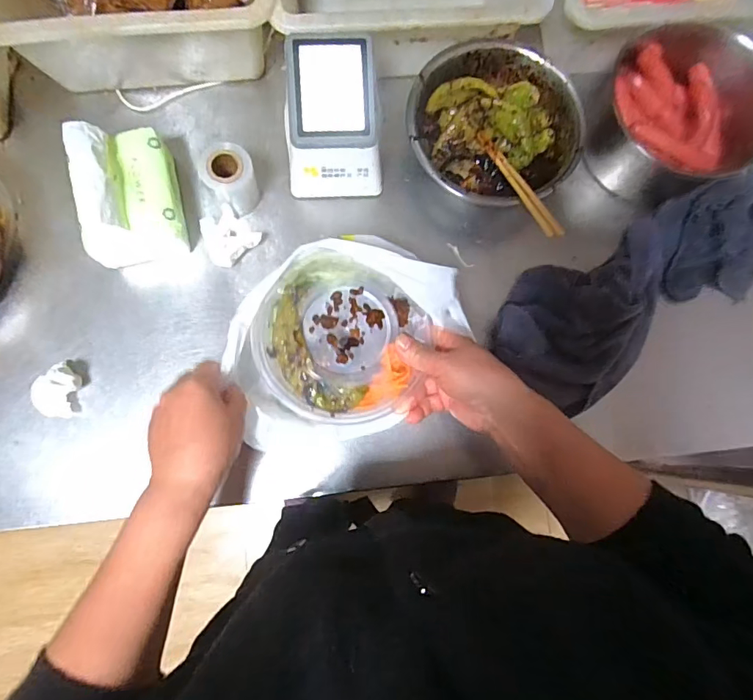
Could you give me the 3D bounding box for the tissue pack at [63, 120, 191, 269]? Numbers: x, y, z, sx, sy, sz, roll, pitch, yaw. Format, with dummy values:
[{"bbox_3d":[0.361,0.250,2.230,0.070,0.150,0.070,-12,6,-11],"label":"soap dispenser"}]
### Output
[{"bbox_3d":[-0.246,-0.153,0.468,0.093,0.101,0.126,-13,83,-5],"label":"tissue pack"}]

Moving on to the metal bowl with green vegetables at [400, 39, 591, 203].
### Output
[{"bbox_3d":[0.123,-0.240,0.523,0.180,0.069,0.169,0,82,-3],"label":"metal bowl with green vegetables"}]

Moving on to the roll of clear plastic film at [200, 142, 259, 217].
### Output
[{"bbox_3d":[-0.151,-0.175,0.496,0.049,0.077,0.046,0,84,-4],"label":"roll of clear plastic film"}]

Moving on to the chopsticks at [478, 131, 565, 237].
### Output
[{"bbox_3d":[0.144,-0.175,0.489,0.015,0.011,0.181,-14,54,-5],"label":"chopsticks"}]

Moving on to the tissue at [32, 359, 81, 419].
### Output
[{"bbox_3d":[-0.324,0.039,0.474,0.042,0.031,0.054,21,83,-1],"label":"tissue"}]

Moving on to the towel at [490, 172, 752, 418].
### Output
[{"bbox_3d":[0.291,-0.074,0.513,0.317,0.044,0.152,-32,85,-7],"label":"towel"}]

